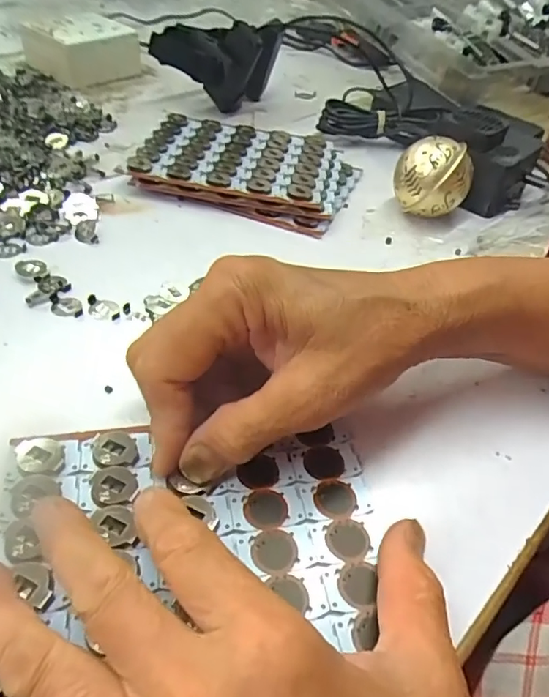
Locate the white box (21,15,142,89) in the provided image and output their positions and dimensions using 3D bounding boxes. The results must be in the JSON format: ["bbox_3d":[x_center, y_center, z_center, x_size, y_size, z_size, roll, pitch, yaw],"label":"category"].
[{"bbox_3d":[-0.196,-0.309,0.545,0.088,0.041,0.086,-32,57,-33],"label":"white box"}]

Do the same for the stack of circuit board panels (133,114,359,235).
[{"bbox_3d":[-0.022,-0.142,0.419,0.164,0.020,0.115,14,45,7],"label":"stack of circuit board panels"}]

